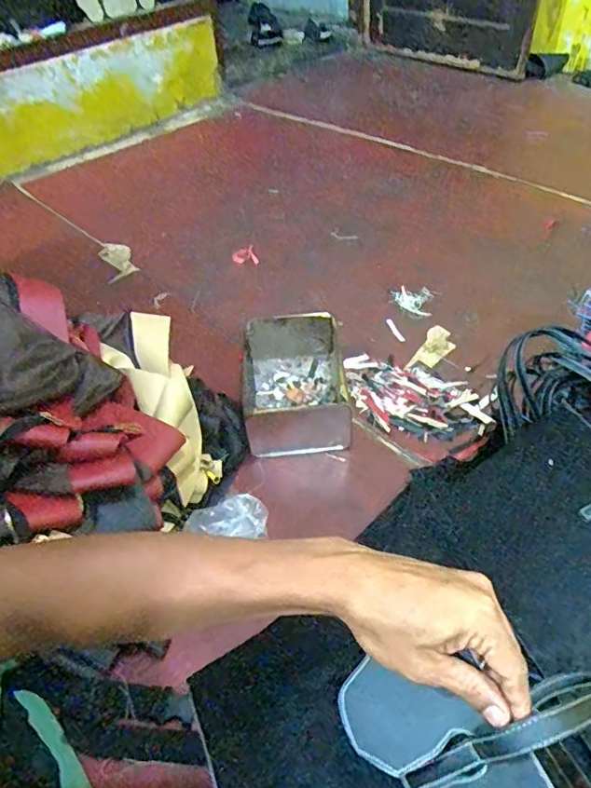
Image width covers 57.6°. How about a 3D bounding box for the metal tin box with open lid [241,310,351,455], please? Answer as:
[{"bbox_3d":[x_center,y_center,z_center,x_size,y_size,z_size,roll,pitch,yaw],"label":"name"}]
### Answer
[{"bbox_3d":[-0.002,-0.021,0.920,0.165,0.093,0.249,-6,45,0],"label":"metal tin box with open lid"}]

